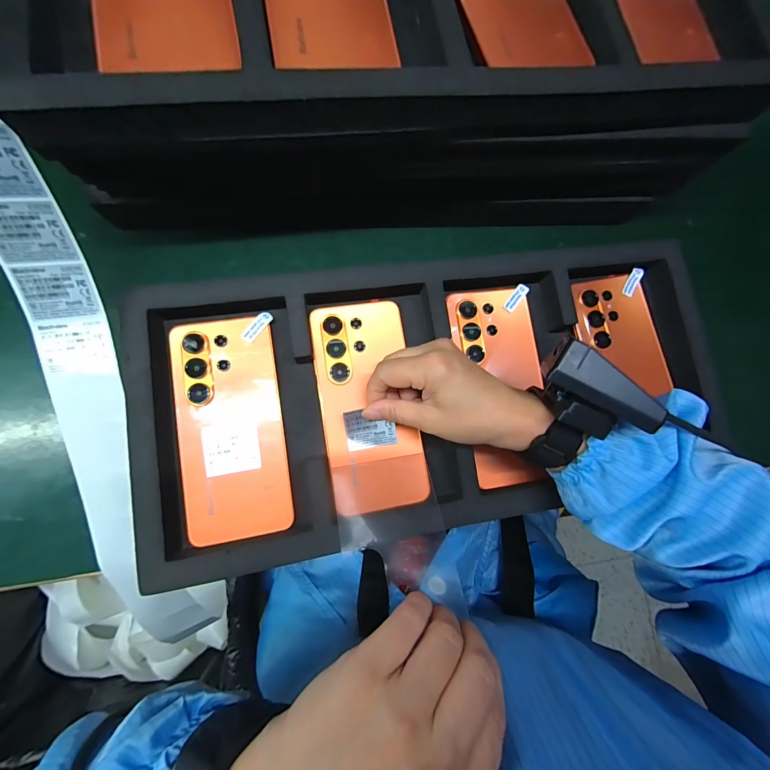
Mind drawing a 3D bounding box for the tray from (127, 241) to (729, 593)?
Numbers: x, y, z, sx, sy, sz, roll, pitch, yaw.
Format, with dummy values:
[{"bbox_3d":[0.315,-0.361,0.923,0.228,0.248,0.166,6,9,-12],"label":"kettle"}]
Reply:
[{"bbox_3d":[0.053,0.003,0.274,0.472,0.035,0.217,-8,82,-5],"label":"tray"}]

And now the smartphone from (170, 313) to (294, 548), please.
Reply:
[{"bbox_3d":[-0.120,0.031,0.257,0.076,0.010,0.168,-8,82,-5],"label":"smartphone"}]

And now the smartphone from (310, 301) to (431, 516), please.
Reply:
[{"bbox_3d":[-0.013,0.015,0.272,0.075,0.013,0.169,-9,85,-5],"label":"smartphone"}]

